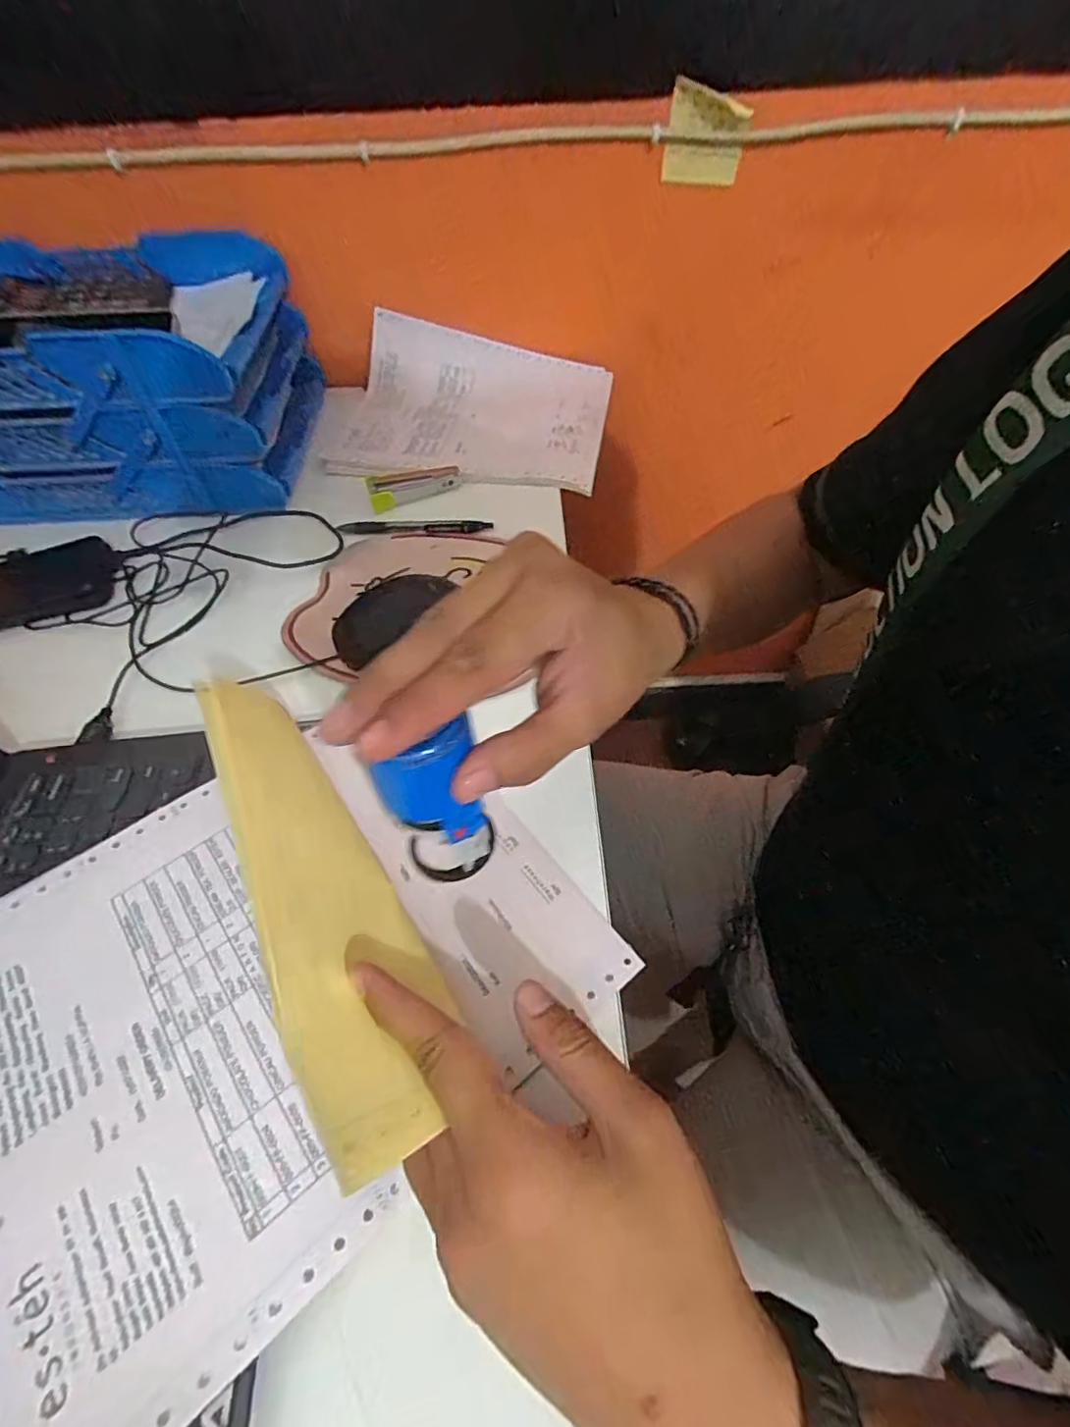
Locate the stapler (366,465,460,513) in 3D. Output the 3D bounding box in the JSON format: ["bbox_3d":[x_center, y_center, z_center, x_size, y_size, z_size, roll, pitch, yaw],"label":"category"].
[{"bbox_3d":[-0.119,-0.228,0.548,0.090,0.018,0.039,-16,54,-10],"label":"stapler"}]

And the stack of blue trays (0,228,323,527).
[{"bbox_3d":[-0.436,-0.334,0.552,0.383,0.152,0.271,-6,53,-2],"label":"stack of blue trays"}]

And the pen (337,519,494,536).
[{"bbox_3d":[-0.113,-0.174,0.517,0.142,0.009,0.015,0,53,2],"label":"pen"}]

